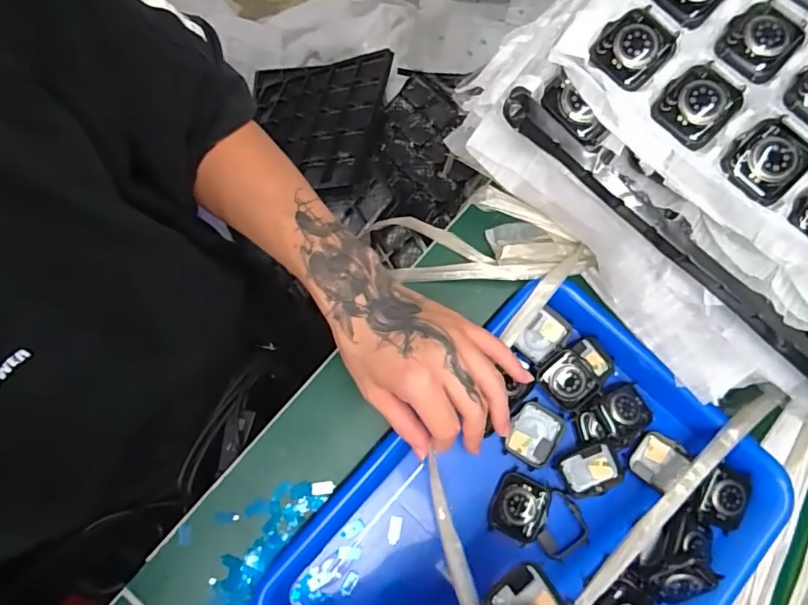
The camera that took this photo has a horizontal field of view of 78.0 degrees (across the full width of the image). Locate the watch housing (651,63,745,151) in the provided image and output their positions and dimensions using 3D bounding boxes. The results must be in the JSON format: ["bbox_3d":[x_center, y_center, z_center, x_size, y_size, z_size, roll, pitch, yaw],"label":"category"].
[{"bbox_3d":[0.168,-0.112,0.283,0.048,0.009,0.037,-42,82,-9],"label":"watch housing"}]

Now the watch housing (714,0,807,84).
[{"bbox_3d":[0.206,-0.151,0.287,0.037,0.008,0.047,41,80,7],"label":"watch housing"}]

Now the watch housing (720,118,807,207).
[{"bbox_3d":[0.203,-0.080,0.279,0.038,0.010,0.043,45,80,8],"label":"watch housing"}]

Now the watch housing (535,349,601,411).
[{"bbox_3d":[0.127,0.059,0.382,0.035,0.015,0.041,-42,82,-10],"label":"watch housing"}]

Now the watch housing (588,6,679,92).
[{"bbox_3d":[0.134,-0.148,0.290,0.037,0.012,0.047,39,79,7],"label":"watch housing"}]

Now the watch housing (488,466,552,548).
[{"bbox_3d":[0.085,0.151,0.368,0.036,0.012,0.047,24,78,4],"label":"watch housing"}]

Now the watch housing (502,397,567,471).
[{"bbox_3d":[0.099,0.101,0.383,0.039,0.006,0.046,31,79,5],"label":"watch housing"}]

